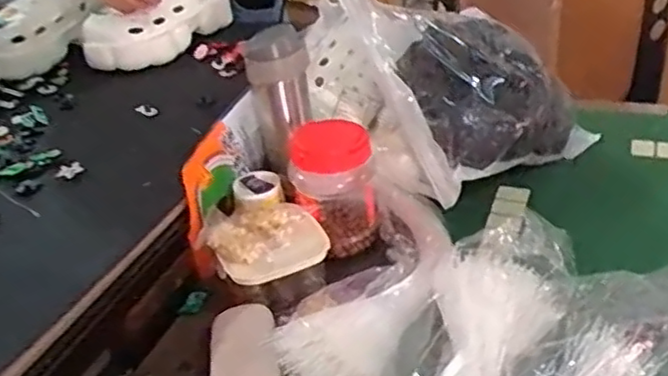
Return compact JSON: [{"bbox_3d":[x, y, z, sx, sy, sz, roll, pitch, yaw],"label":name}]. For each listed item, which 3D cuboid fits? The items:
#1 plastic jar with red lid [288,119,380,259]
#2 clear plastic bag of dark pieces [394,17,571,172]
[{"bbox_3d":[0.002,0.000,0.770,0.092,0.137,0.077,-6,33,-2],"label":"plastic jar with red lid"},{"bbox_3d":[0.183,-0.104,0.855,0.162,0.176,0.222,22,41,34],"label":"clear plastic bag of dark pieces"}]

